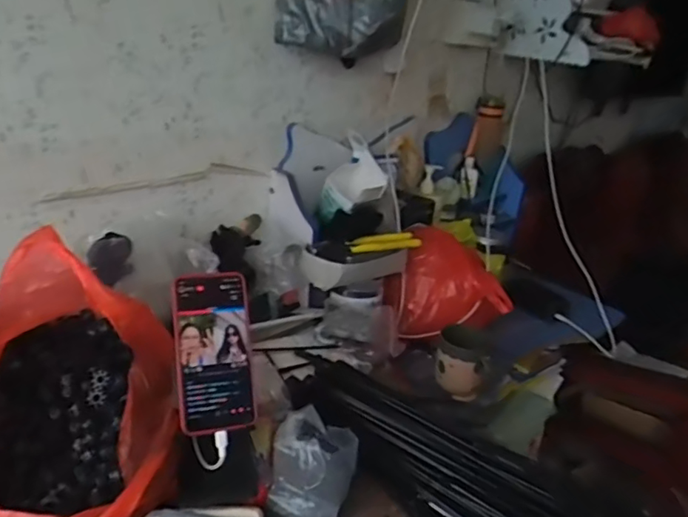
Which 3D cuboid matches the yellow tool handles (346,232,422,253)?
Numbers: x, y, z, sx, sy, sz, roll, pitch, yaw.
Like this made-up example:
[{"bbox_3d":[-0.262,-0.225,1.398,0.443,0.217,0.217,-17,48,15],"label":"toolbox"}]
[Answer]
[{"bbox_3d":[0.071,-0.027,0.973,0.139,0.026,0.023,-8,27,-29],"label":"yellow tool handles"}]

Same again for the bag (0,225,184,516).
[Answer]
[{"bbox_3d":[-0.271,0.127,0.522,0.216,0.196,0.230,14,24,17],"label":"bag"}]

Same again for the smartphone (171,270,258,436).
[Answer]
[{"bbox_3d":[-0.136,0.096,0.584,0.078,0.160,0.008,-3,-12,-19],"label":"smartphone"}]

